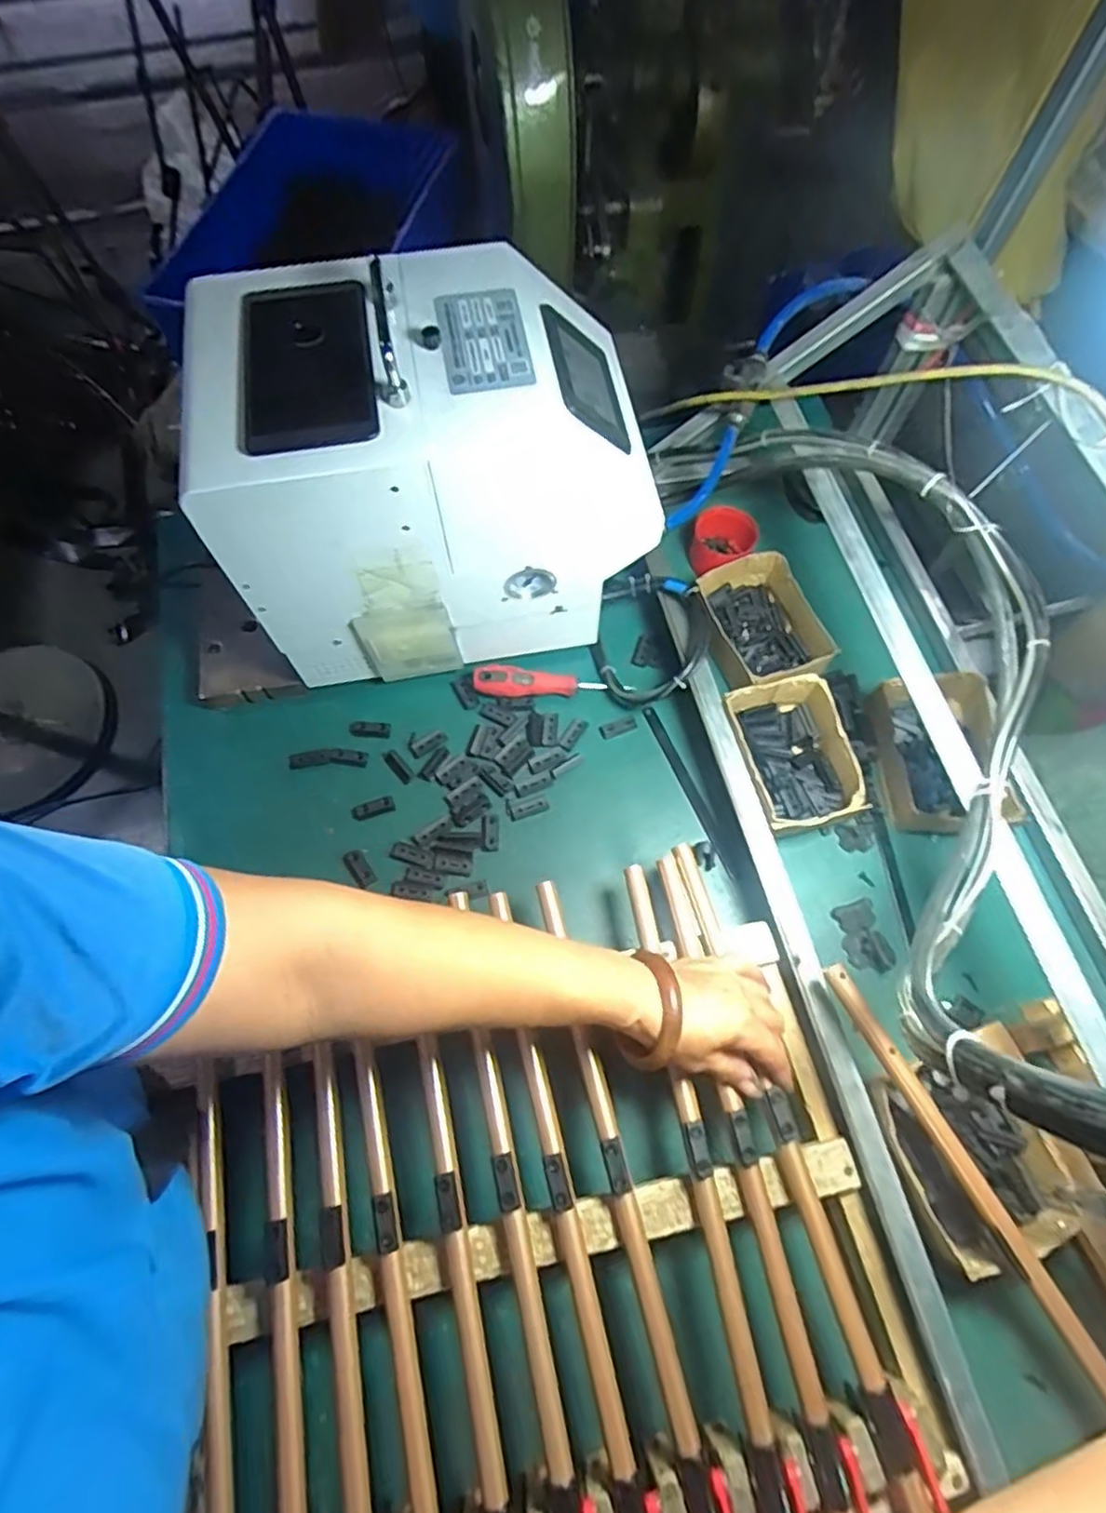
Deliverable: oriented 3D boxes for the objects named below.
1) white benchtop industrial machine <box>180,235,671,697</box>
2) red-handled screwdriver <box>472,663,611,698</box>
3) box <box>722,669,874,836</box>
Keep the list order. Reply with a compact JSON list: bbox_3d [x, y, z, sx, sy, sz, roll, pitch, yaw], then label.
[{"bbox_3d":[-0.101,-0.238,0.631,0.340,0.298,0.213,-11,68,-4],"label":"white benchtop industrial machine"},{"bbox_3d":[0.001,-0.077,0.696,0.158,0.032,0.025,0,68,0],"label":"red-handled screwdriver"},{"bbox_3d":[0.225,-0.001,0.650,0.106,0.045,0.141,-11,68,-4],"label":"box"}]

